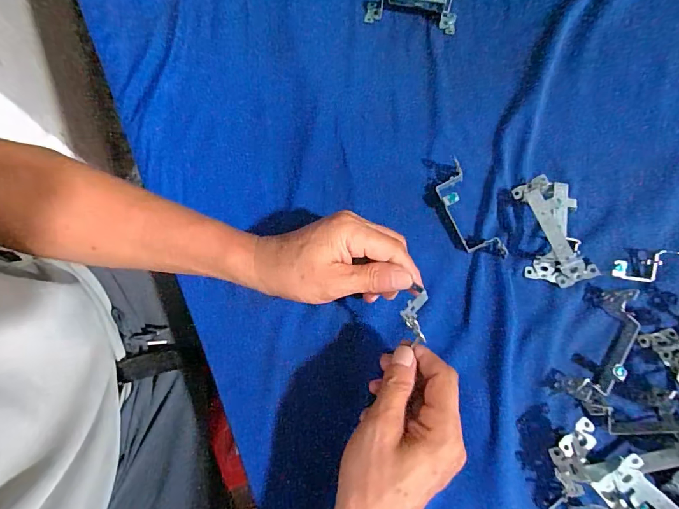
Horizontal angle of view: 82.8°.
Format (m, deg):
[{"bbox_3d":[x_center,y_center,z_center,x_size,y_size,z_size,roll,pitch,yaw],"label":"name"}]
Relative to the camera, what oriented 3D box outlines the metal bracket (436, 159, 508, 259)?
[{"bbox_3d":[0.121,-0.039,0.367,0.034,0.020,0.101,-24,73,-7],"label":"metal bracket"}]

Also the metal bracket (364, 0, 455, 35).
[{"bbox_3d":[0.090,-0.301,0.449,0.107,0.028,0.060,15,73,6],"label":"metal bracket"}]

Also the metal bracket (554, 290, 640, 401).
[{"bbox_3d":[0.230,0.079,0.329,0.040,0.020,0.103,34,76,11],"label":"metal bracket"}]

